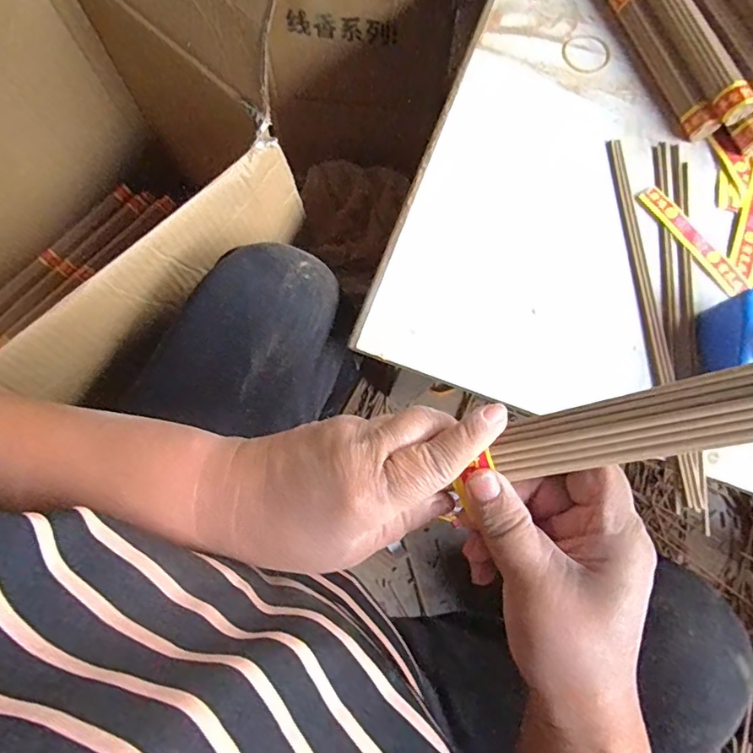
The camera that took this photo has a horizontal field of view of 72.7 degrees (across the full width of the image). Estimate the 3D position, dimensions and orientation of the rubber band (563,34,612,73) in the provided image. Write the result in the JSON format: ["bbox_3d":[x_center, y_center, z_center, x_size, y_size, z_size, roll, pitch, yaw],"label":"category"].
[{"bbox_3d":[0.201,-0.309,0.489,0.044,0.004,0.047,0,75,-2],"label":"rubber band"}]

